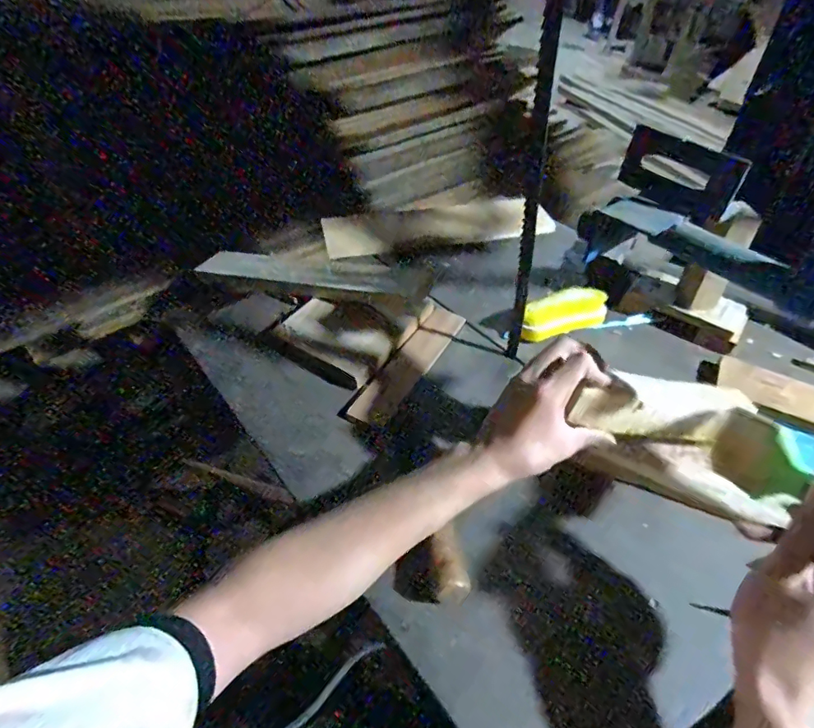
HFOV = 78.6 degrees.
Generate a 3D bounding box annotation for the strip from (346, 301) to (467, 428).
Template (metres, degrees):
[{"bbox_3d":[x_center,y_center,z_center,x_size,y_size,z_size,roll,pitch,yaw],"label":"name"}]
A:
[{"bbox_3d":[0.003,-0.002,0.627,0.053,0.016,0.207,32,56,7],"label":"strip"}]

